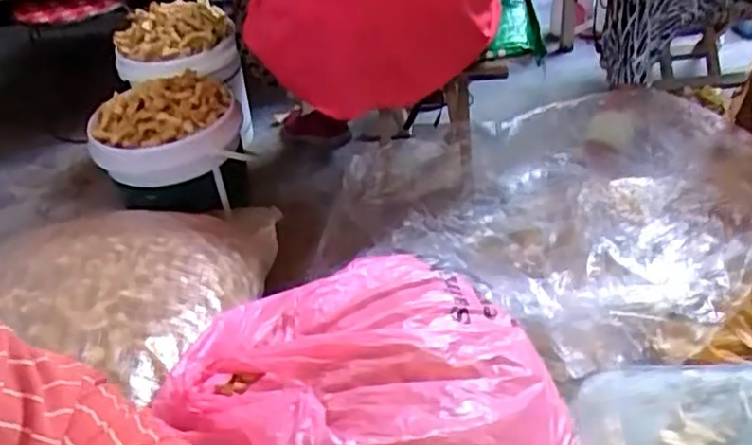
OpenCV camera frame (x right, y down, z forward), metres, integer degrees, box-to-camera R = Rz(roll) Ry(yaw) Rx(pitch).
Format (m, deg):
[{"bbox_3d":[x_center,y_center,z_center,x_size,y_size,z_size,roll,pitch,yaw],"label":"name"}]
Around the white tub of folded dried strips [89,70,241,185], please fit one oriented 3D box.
[{"bbox_3d":[-0.371,-0.174,1.198,0.245,0.115,0.228,-4,38,3],"label":"white tub of folded dried strips"}]

